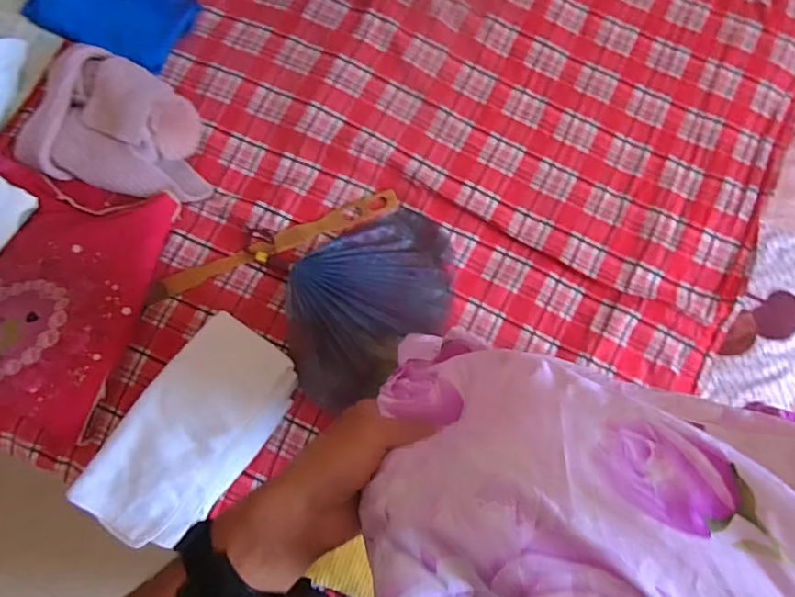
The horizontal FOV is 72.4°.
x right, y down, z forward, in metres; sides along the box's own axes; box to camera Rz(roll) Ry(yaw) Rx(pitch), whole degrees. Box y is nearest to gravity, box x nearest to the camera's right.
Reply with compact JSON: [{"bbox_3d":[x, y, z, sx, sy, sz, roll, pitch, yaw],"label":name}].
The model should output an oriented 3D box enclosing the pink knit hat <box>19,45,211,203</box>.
[{"bbox_3d":[-0.492,-0.312,0.952,0.341,0.073,0.232,13,80,2],"label":"pink knit hat"}]

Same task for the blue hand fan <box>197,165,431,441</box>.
[{"bbox_3d":[-0.045,0.002,0.920,0.332,0.032,0.249,-35,82,-6],"label":"blue hand fan"}]

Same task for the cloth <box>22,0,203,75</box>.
[{"bbox_3d":[-0.537,-0.543,1.021,0.283,0.033,0.163,21,81,3],"label":"cloth"}]

